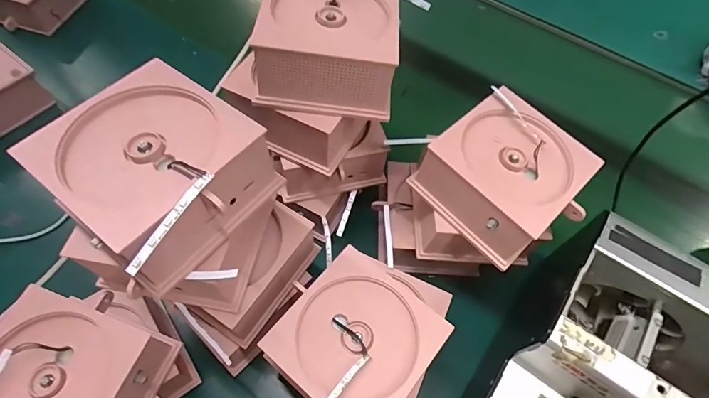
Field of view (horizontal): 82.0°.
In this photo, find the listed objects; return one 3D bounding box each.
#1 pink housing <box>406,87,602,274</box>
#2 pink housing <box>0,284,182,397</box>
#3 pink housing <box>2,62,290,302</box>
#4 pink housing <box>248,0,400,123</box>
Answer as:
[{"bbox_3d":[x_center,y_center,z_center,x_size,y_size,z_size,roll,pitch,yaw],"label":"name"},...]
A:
[{"bbox_3d":[0.125,-0.018,0.337,0.109,0.057,0.116,-36,68,-23],"label":"pink housing"},{"bbox_3d":[-0.207,0.132,0.292,0.106,0.057,0.107,18,59,7],"label":"pink housing"},{"bbox_3d":[-0.123,-0.018,0.255,0.113,0.056,0.105,35,63,16],"label":"pink housing"},{"bbox_3d":[-0.020,-0.126,0.326,0.108,0.057,0.110,8,58,0],"label":"pink housing"}]

